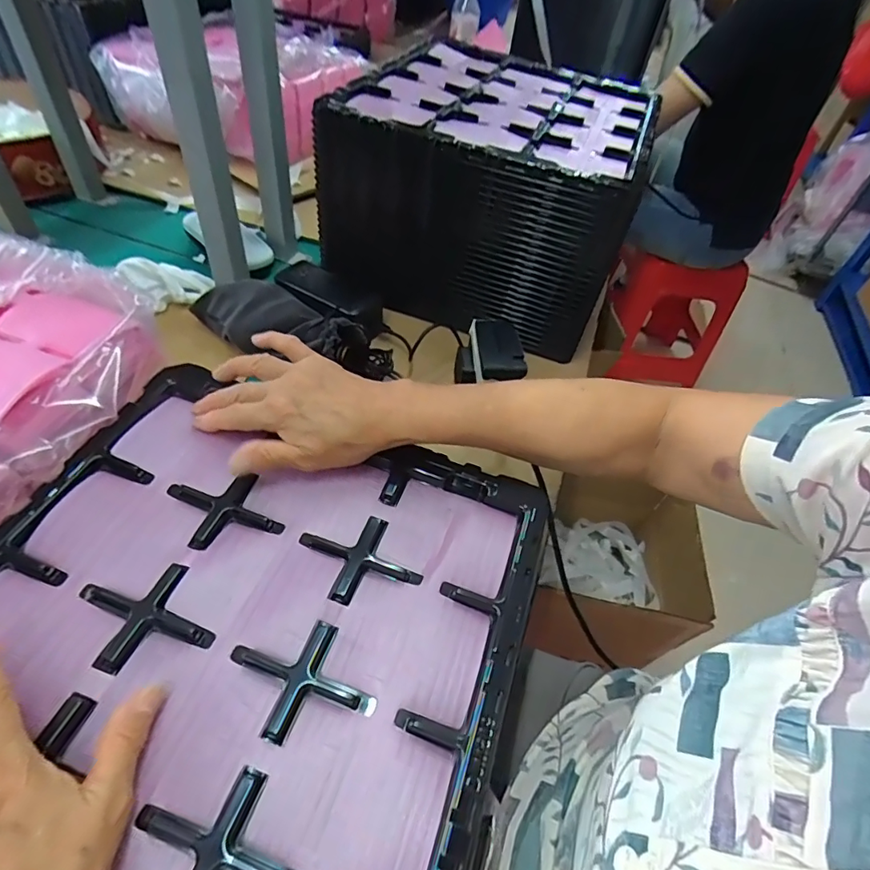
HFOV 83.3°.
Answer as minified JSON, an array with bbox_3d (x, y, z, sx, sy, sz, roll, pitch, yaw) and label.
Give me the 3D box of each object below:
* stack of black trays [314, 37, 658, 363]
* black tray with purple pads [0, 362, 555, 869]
[{"bbox_3d":[0.075,-0.324,0.643,0.333,0.213,0.340,20,49,9],"label":"stack of black trays"},{"bbox_3d":[-0.124,0.126,0.289,0.330,0.042,0.357,15,50,12],"label":"black tray with purple pads"}]

